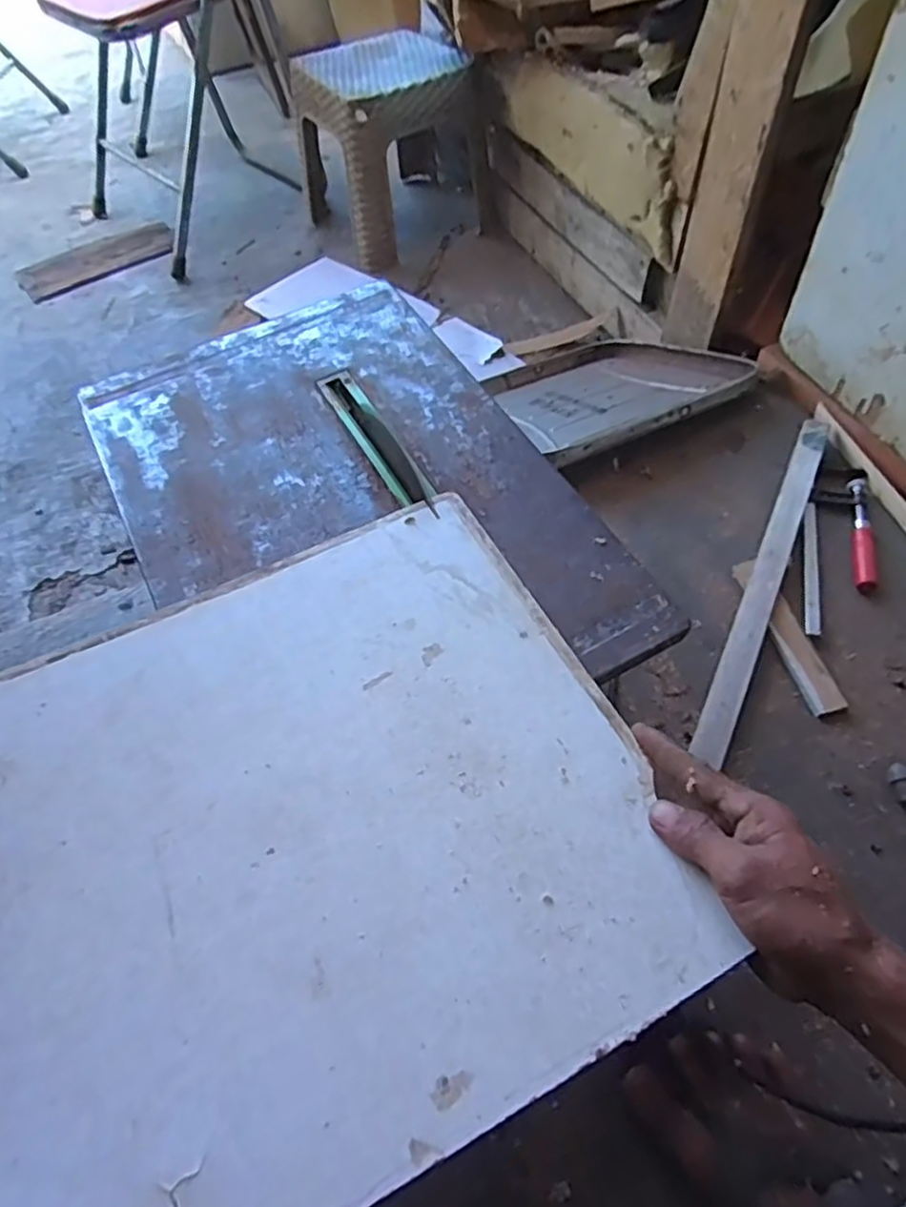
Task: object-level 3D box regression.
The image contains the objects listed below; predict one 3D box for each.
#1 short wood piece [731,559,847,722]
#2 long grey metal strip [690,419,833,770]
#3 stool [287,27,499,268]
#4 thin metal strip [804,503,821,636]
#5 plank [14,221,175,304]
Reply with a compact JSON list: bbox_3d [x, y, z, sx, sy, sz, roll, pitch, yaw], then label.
[{"bbox_3d":[0.361,0.030,0.750,0.037,0.017,0.191,-16,58,-7],"label":"short wood piece"},{"bbox_3d":[0.357,-0.039,0.778,0.033,0.012,0.481,19,65,22],"label":"long grey metal strip"},{"bbox_3d":[-0.128,-0.911,1.382,0.300,0.282,0.323,-31,62,-16],"label":"stool"},{"bbox_3d":[0.409,-0.042,0.788,0.018,0.005,0.175,10,64,6],"label":"thin metal strip"},{"bbox_3d":[-0.765,-0.742,1.499,0.329,0.015,0.157,-28,61,-14],"label":"plank"}]

